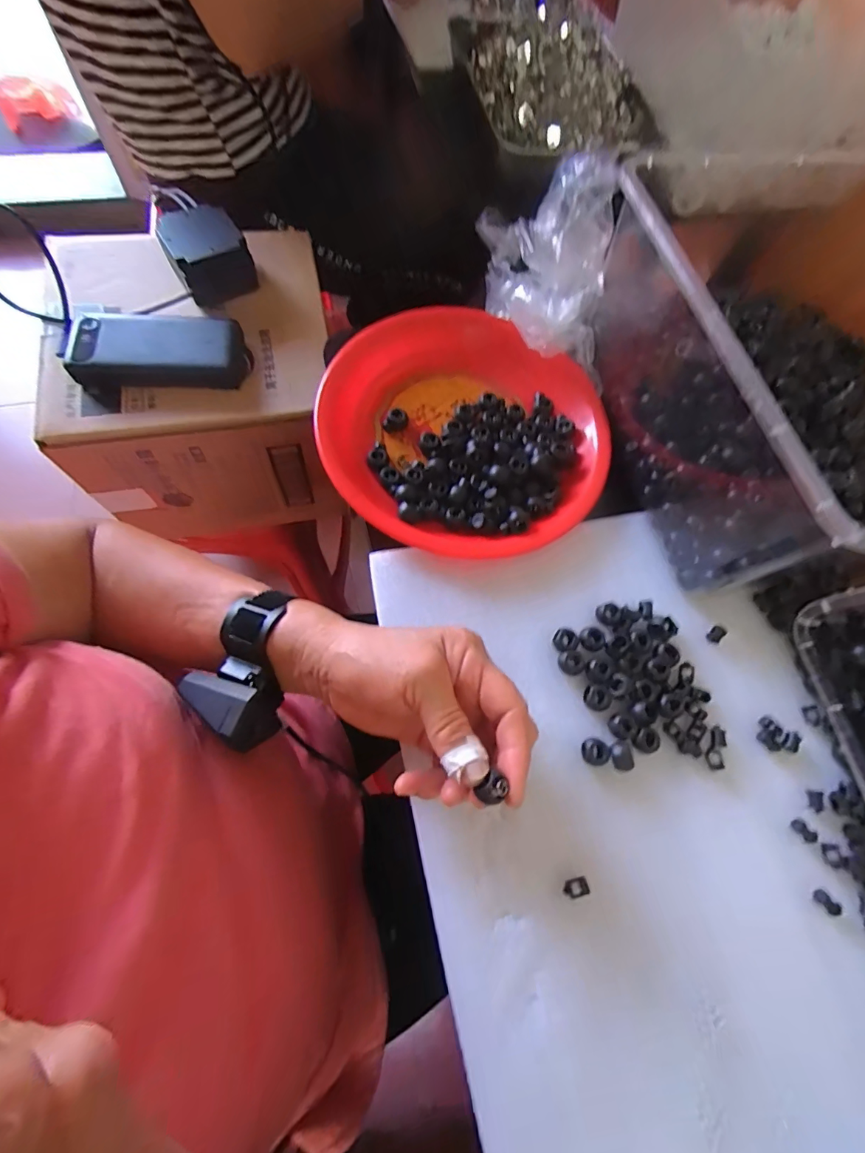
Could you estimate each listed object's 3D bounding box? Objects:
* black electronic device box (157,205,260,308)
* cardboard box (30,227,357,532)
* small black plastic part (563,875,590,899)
[{"bbox_3d":[-0.242,-0.345,0.498,0.079,0.057,0.089,-28,76,-14],"label":"black electronic device box"},{"bbox_3d":[-0.264,-0.232,0.578,0.272,0.215,0.276,-6,72,-8],"label":"cardboard box"},{"bbox_3d":[0.085,0.184,0.272,0.015,0.004,0.009,-11,72,-9],"label":"small black plastic part"}]

